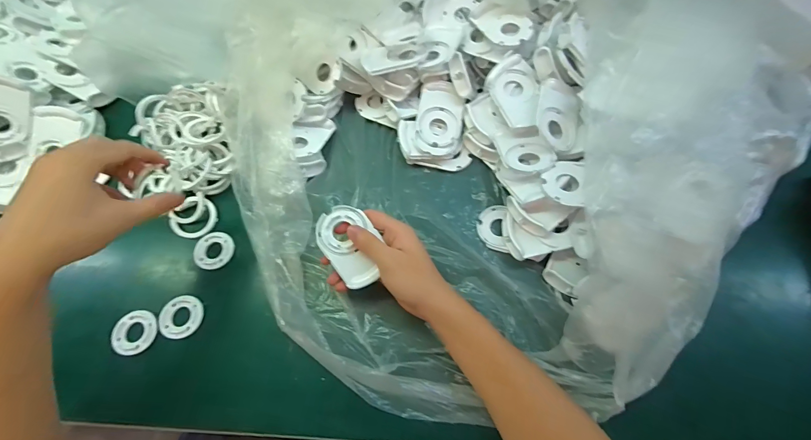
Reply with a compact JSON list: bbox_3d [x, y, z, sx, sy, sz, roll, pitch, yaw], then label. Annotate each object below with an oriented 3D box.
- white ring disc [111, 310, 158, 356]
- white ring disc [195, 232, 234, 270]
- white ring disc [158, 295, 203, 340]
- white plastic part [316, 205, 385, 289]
[{"bbox_3d":[-0.288,0.119,0.369,0.042,0.004,0.044,0,67,0],"label":"white ring disc"},{"bbox_3d":[-0.224,0.036,0.409,0.042,0.010,0.044,0,67,0],"label":"white ring disc"},{"bbox_3d":[-0.242,0.105,0.376,0.044,0.007,0.044,0,67,0],"label":"white ring disc"},{"bbox_3d":[-0.056,0.026,0.359,0.053,0.012,0.083,-37,87,-4],"label":"white plastic part"}]

